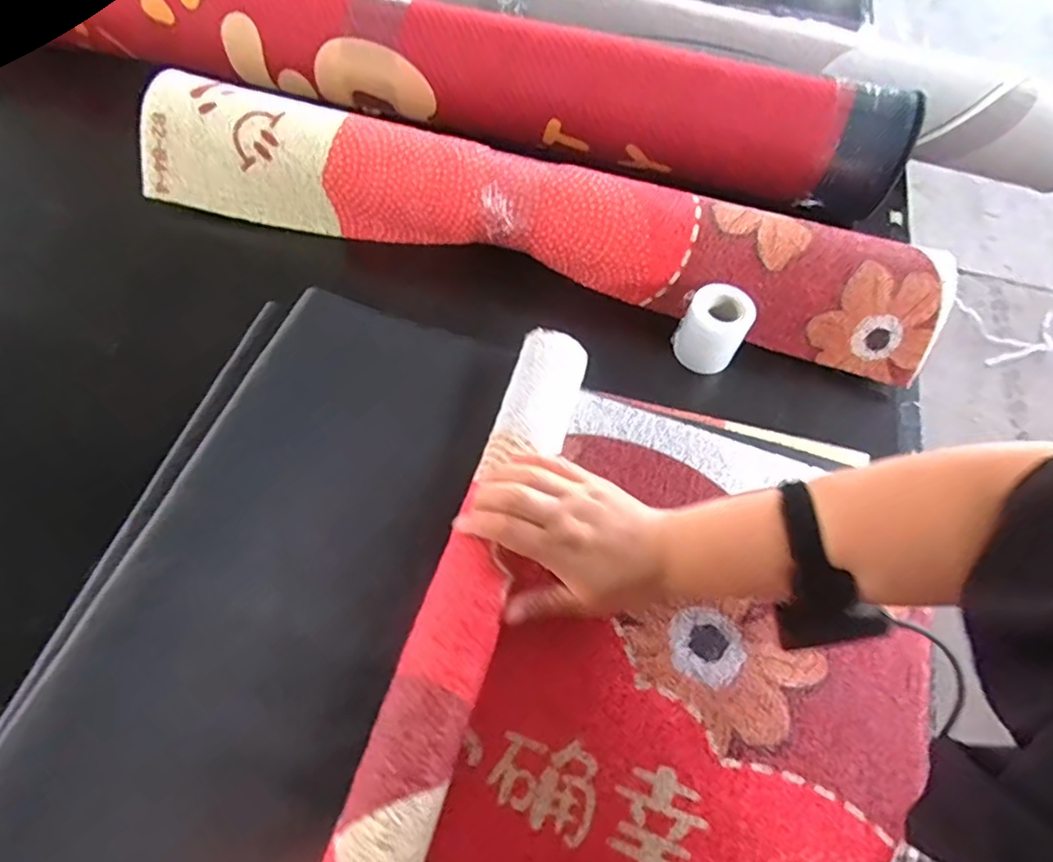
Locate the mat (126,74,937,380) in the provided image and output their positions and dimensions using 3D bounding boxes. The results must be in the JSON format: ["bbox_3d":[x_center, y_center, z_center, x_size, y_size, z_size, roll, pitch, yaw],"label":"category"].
[{"bbox_3d":[-0.001,-0.204,0.596,0.791,0.089,0.104,15,60,6],"label":"mat"}]

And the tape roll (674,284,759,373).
[{"bbox_3d":[0.177,-0.098,0.570,0.060,0.066,0.059,24,61,11],"label":"tape roll"}]

